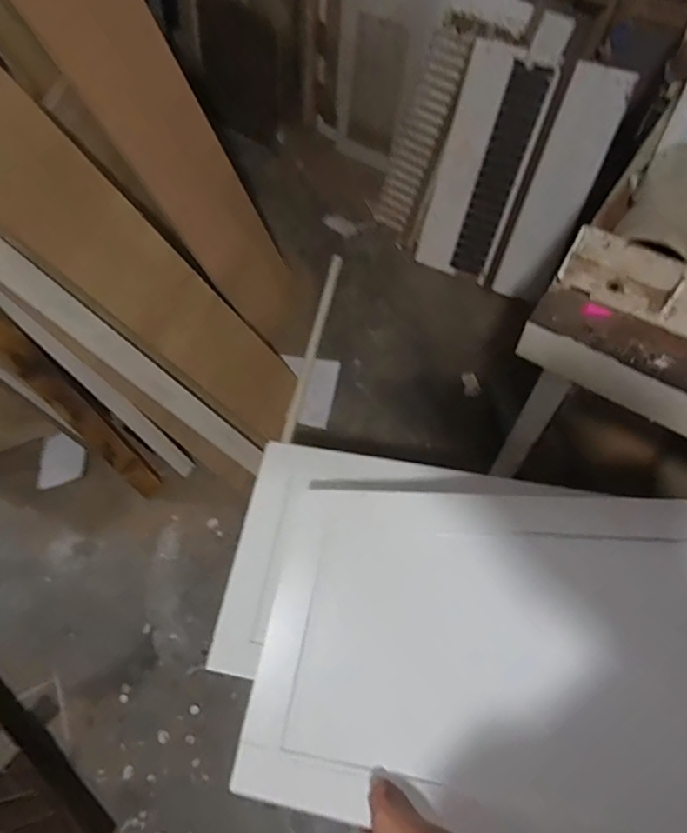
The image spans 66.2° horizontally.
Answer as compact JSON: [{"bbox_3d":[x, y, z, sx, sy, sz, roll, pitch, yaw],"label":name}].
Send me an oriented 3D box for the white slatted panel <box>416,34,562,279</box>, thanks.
[{"bbox_3d":[0.422,-0.743,1.613,0.235,0.630,0.064,17,39,6],"label":"white slatted panel"}]

